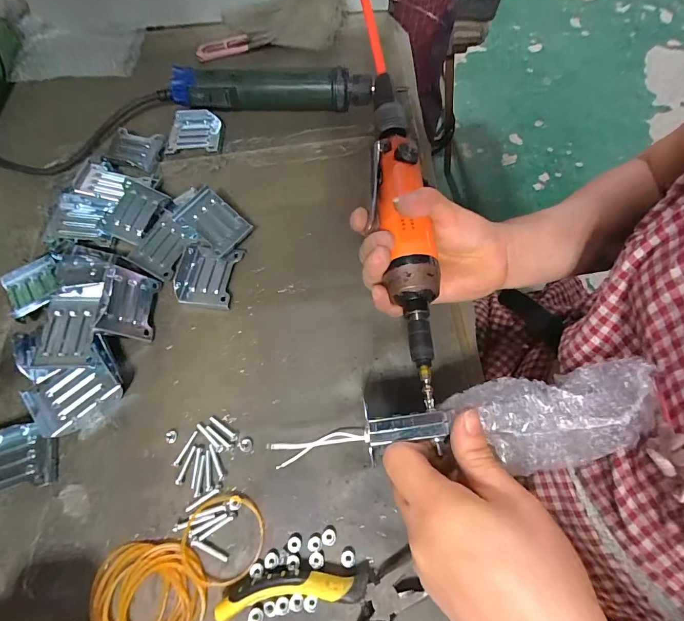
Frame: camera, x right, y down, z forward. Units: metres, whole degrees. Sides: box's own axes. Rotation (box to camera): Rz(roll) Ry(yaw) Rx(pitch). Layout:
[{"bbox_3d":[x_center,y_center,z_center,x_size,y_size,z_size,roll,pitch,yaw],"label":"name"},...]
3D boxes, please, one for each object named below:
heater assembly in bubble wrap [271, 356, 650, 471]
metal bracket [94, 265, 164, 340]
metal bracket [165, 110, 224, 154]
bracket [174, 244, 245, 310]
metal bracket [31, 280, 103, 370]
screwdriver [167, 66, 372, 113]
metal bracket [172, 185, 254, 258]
[{"bbox_3d":[0.073,0.071,0.224,0.216,0.051,0.057,-6,66,-2],"label":"heater assembly in bubble wrap"},{"bbox_3d":[-0.180,-0.006,0.309,0.012,0.042,0.058,-21,59,34],"label":"metal bracket"},{"bbox_3d":[-0.162,-0.198,0.403,0.057,0.017,0.051,-1,66,3],"label":"metal bracket"},{"bbox_3d":[-0.124,-0.033,0.329,0.056,0.012,0.059,5,66,5],"label":"bracket"},{"bbox_3d":[-0.220,0.013,0.294,0.043,0.019,0.070,-4,66,1],"label":"metal bracket"},{"bbox_3d":[-0.078,-0.251,0.412,0.220,0.038,0.033,-2,66,2],"label":"screwdriver"},{"bbox_3d":[-0.120,-0.082,0.340,0.062,0.009,0.043,40,79,3],"label":"metal bracket"}]

